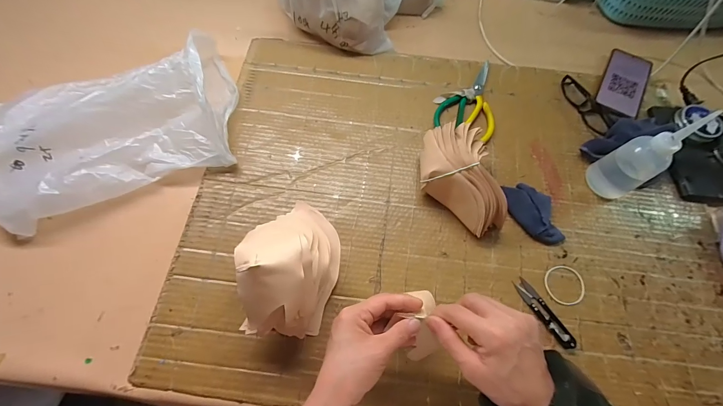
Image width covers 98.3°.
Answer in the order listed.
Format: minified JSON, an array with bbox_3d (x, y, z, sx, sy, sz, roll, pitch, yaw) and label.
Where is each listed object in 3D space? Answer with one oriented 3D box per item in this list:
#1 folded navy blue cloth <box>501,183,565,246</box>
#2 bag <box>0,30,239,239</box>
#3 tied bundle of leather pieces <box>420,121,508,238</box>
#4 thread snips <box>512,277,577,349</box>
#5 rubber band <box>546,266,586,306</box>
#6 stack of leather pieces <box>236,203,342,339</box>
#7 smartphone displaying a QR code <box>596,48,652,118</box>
[{"bbox_3d":[0.263,0.016,0.481,0.063,0.019,0.103,-13,68,-8],"label":"folded navy blue cloth"},{"bbox_3d":[-0.376,-0.129,0.475,0.354,0.086,0.250,-21,69,-11],"label":"bag"},{"bbox_3d":[0.143,-0.035,0.460,0.102,0.083,0.162,-10,68,-7],"label":"tied bundle of leather pieces"},{"bbox_3d":[0.252,0.150,0.428,0.022,0.009,0.100,-30,71,-14],"label":"thread snips"},{"bbox_3d":[0.289,0.116,0.443,0.057,0.004,0.054,1,67,-2],"label":"rubber band"},{"bbox_3d":[-0.085,0.063,0.383,0.111,0.130,0.181,7,67,1],"label":"stack of leather pieces"},{"bbox_3d":[0.495,-0.226,0.588,0.075,0.008,0.161,30,71,10],"label":"smartphone displaying a QR code"}]

